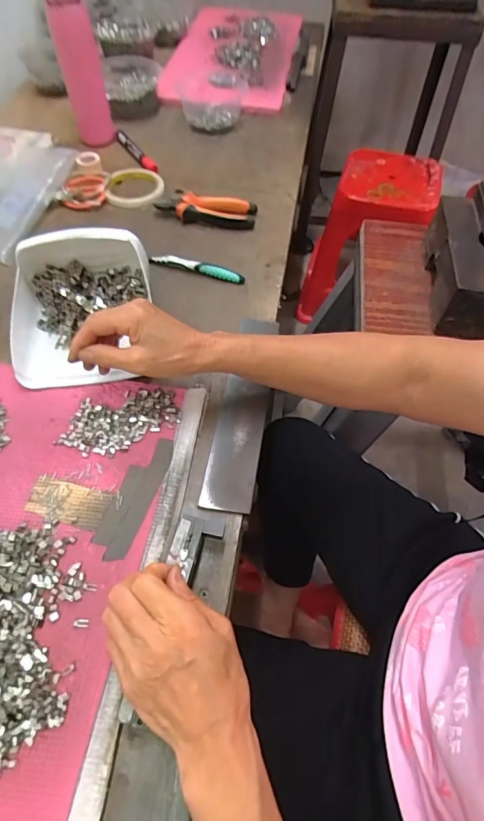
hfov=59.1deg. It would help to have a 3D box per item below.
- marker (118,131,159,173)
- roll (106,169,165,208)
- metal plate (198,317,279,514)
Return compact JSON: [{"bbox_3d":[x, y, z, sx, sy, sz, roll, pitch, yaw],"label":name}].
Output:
[{"bbox_3d":[-0.184,-0.451,0.742,0.019,0.011,0.151,-25,62,-20],"label":"marker"},{"bbox_3d":[-0.173,-0.363,0.693,0.091,0.014,0.089,2,57,-4],"label":"roll"},{"bbox_3d":[0.004,-0.009,0.465,0.050,0.005,0.244,11,57,2],"label":"metal plate"}]

